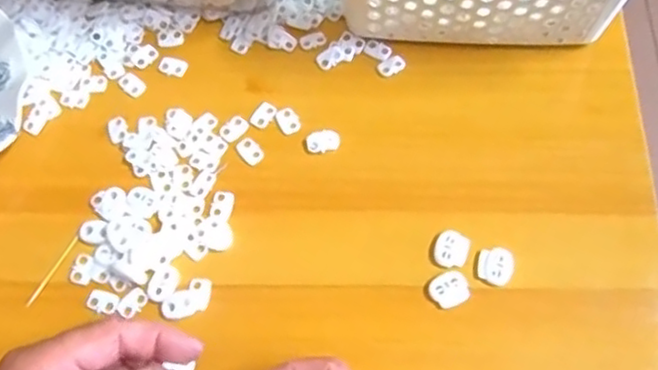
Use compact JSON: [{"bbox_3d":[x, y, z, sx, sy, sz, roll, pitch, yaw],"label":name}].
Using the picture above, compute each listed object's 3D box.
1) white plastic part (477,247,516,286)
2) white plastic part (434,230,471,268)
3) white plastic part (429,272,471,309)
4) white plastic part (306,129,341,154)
[{"bbox_3d":[0.100,0.048,0.400,0.021,0.004,0.022,21,69,11],"label":"white plastic part"},{"bbox_3d":[0.075,0.039,0.407,0.020,0.005,0.021,28,70,14],"label":"white plastic part"},{"bbox_3d":[0.071,0.062,0.398,0.022,0.004,0.019,-19,67,-6],"label":"white plastic part"},{"bbox_3d":[-0.004,-0.029,0.441,0.023,0.004,0.015,-13,66,-3],"label":"white plastic part"}]

